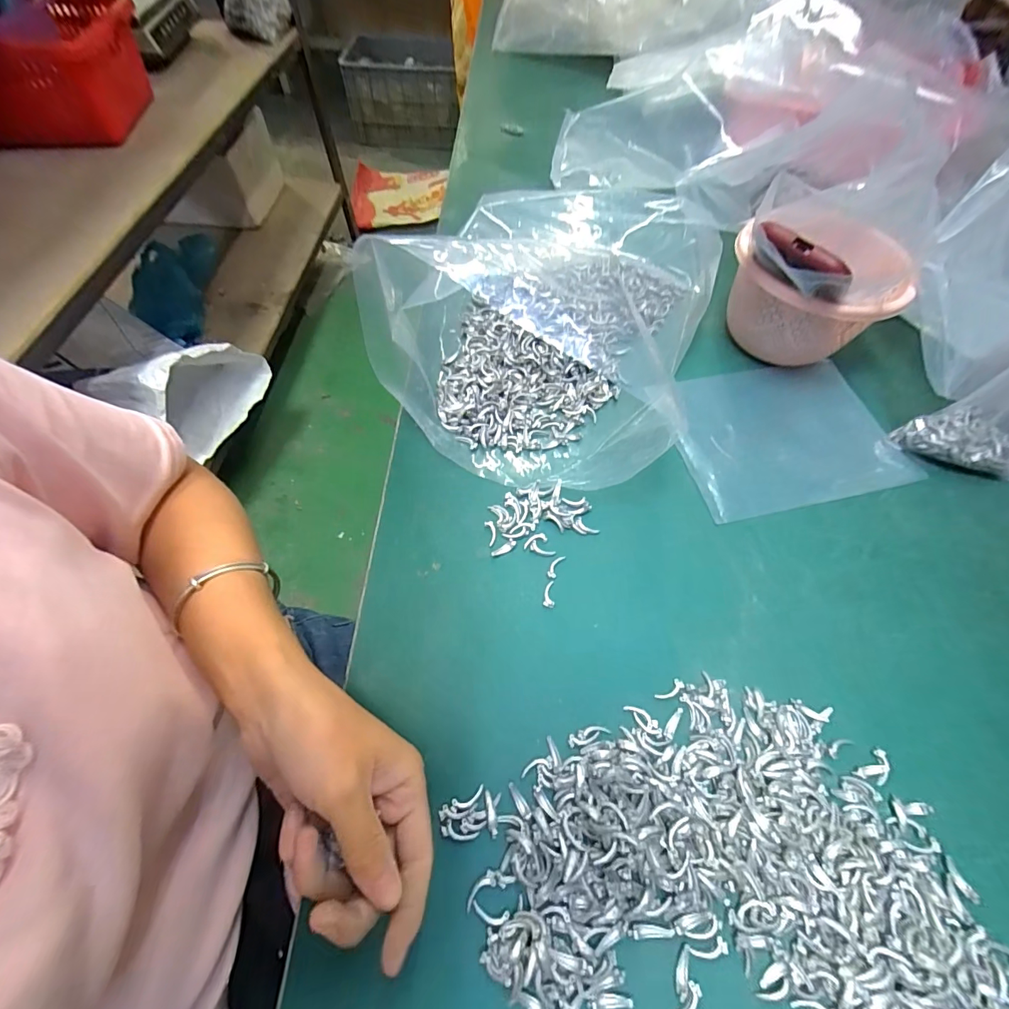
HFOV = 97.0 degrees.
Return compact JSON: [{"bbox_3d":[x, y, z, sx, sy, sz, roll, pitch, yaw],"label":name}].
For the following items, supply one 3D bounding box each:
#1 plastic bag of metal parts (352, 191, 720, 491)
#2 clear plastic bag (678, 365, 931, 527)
[{"bbox_3d":[0.038,-0.204,0.423,0.312,0.080,0.376,21,62,8],"label":"plastic bag of metal parts"},{"bbox_3d":[0.252,-0.065,0.407,0.202,0.008,0.149,-9,60,-10],"label":"clear plastic bag"}]

